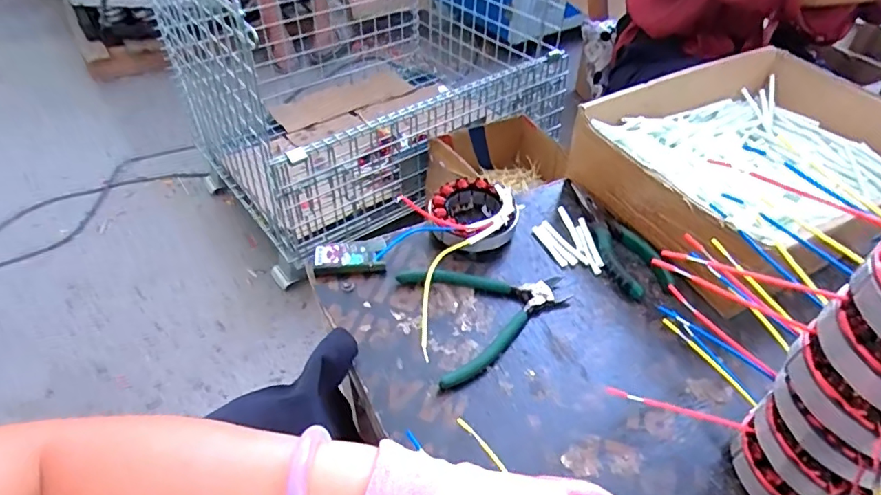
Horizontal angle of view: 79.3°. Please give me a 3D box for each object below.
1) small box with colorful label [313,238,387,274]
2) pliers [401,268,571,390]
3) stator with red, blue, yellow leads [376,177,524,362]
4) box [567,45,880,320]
[{"bbox_3d":[-0.085,0.009,0.501,0.064,0.017,0.031,-2,44,-5],"label":"small box with colorful label"},{"bbox_3d":[0.047,0.053,0.463,0.138,0.012,0.116,-11,46,-14],"label":"pliers"},{"bbox_3d":[-0.003,-0.012,0.488,0.104,0.071,0.196,25,48,22],"label":"stator with red, blue, yellow leads"},{"bbox_3d":[0.333,-0.091,0.571,0.338,0.097,0.235,-18,48,-21],"label":"box"}]

